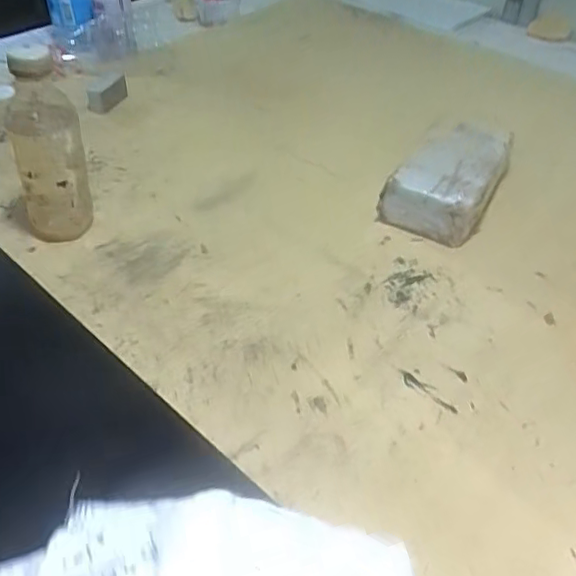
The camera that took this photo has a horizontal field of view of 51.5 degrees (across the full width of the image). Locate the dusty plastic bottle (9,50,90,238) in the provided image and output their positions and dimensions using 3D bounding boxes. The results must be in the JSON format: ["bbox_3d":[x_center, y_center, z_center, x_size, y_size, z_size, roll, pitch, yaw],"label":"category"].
[{"bbox_3d":[-0.258,-0.151,0.634,0.070,0.200,0.070,-17,48,-19],"label":"dusty plastic bottle"}]

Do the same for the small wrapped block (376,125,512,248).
[{"bbox_3d":[0.199,-0.138,0.733,0.115,0.072,0.191,23,48,19],"label":"small wrapped block"}]

